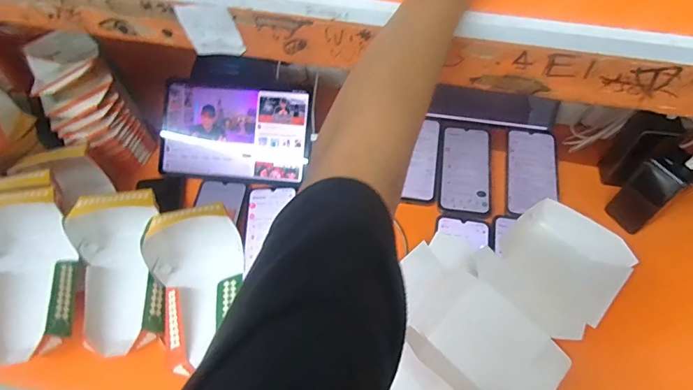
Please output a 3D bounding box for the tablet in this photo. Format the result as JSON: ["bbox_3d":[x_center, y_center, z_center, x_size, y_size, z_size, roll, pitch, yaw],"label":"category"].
[{"bbox_3d":[-0.184,-0.102,0.698,0.248,0.009,0.158,4,90,5],"label":"tablet"}]

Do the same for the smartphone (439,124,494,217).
[{"bbox_3d":[0.195,-0.046,0.697,0.085,0.006,0.177,5,59,5],"label":"smartphone"}]

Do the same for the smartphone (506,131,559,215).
[{"bbox_3d":[0.301,-0.041,0.684,0.076,0.011,0.165,7,59,7],"label":"smartphone"}]

